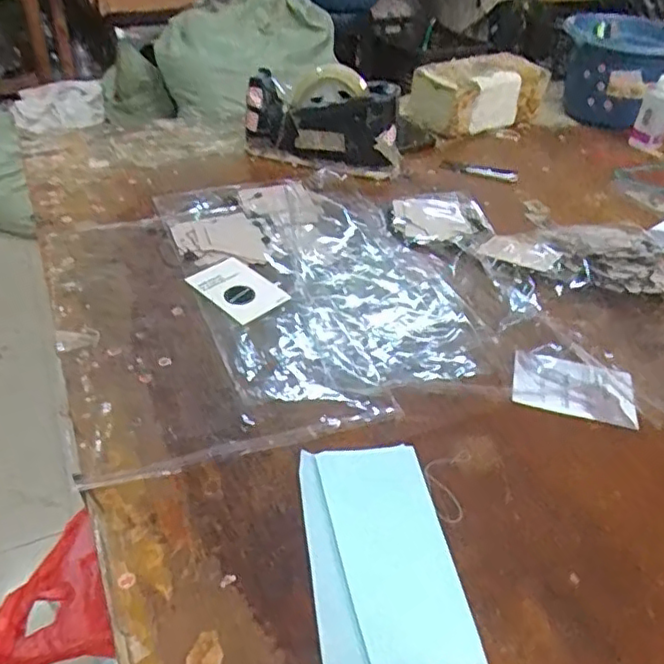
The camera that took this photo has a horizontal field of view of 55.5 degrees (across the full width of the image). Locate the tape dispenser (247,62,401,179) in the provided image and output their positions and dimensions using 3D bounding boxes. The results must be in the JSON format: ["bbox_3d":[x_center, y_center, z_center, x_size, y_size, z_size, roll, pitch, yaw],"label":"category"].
[{"bbox_3d":[-0.012,-0.269,0.830,0.202,0.123,0.068,10,40,8],"label":"tape dispenser"}]

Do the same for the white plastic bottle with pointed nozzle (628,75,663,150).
[{"bbox_3d":[0.480,-0.329,0.929,0.048,0.120,0.029,24,44,23],"label":"white plastic bottle with pointed nozzle"}]

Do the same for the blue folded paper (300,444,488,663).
[{"bbox_3d":[0.032,0.140,0.409,0.091,0.007,0.160,-3,40,-8],"label":"blue folded paper"}]

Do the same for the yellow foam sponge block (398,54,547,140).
[{"bbox_3d":[0.223,-0.369,0.984,0.211,0.094,0.103,-20,45,-26],"label":"yellow foam sponge block"}]

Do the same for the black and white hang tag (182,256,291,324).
[{"bbox_3d":[-0.093,-0.043,0.620,0.091,0.007,0.058,35,53,25],"label":"black and white hang tag"}]

